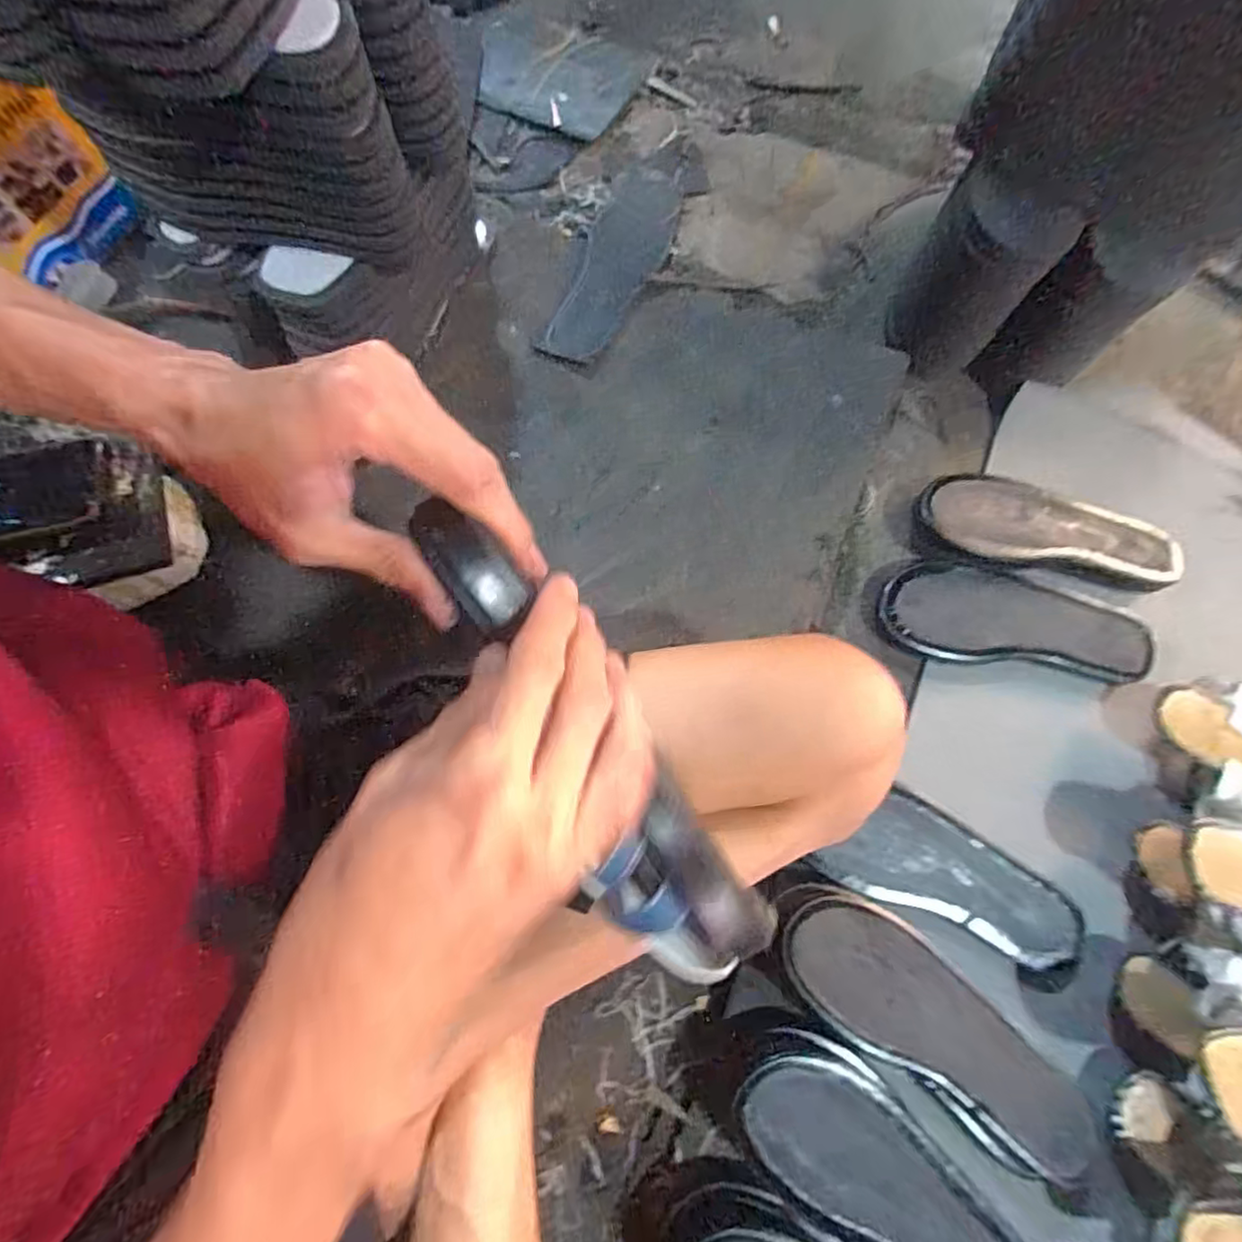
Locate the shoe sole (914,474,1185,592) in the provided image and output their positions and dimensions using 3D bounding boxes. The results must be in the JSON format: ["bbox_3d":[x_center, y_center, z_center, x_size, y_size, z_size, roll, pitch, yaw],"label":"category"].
[{"bbox_3d":[0.423,-0.085,0.616,0.242,0.033,0.087,18,77,4],"label":"shoe sole"}]

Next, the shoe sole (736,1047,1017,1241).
[{"bbox_3d":[0.194,0.406,0.433,0.235,0.018,0.093,40,80,9],"label":"shoe sole"}]

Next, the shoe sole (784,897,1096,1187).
[{"bbox_3d":[0.240,0.307,0.480,0.241,0.028,0.093,32,64,11],"label":"shoe sole"}]

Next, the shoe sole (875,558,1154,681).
[{"bbox_3d":[0.377,-0.002,0.591,0.246,0.024,0.096,8,77,2],"label":"shoe sole"}]

